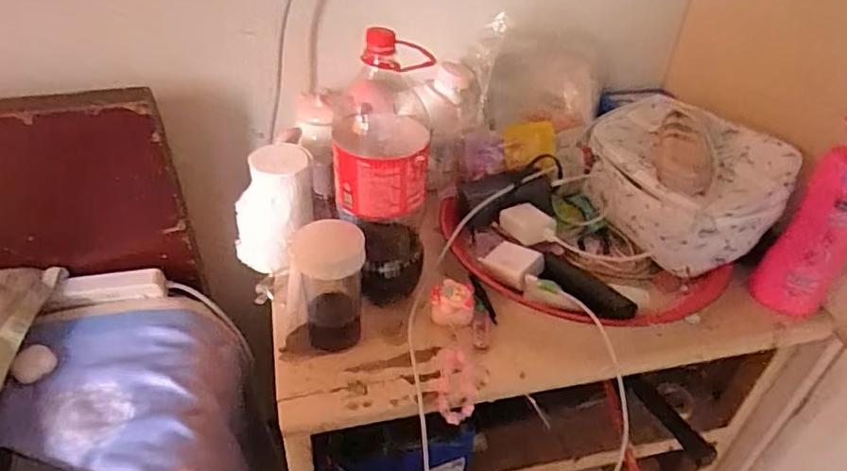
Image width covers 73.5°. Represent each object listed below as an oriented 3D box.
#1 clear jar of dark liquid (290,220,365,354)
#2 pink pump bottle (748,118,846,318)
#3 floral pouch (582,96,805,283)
[{"bbox_3d":[-0.103,0.062,0.630,0.071,0.148,0.070,2,39,-2],"label":"clear jar of dark liquid"},{"bbox_3d":[0.457,-0.012,0.645,0.076,0.234,0.049,27,44,26],"label":"pink pump bottle"},{"bbox_3d":[0.334,-0.070,0.745,0.231,0.144,0.153,31,46,30],"label":"floral pouch"}]

